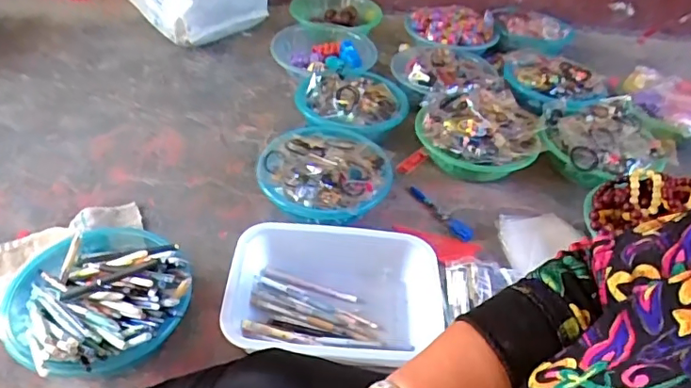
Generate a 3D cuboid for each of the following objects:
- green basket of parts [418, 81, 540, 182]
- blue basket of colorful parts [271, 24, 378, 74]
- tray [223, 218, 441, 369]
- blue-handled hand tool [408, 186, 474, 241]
[{"bbox_3d":[0.260,-0.118,1.040,0.235,0.110,0.238,24,45,18],"label":"green basket of parts"},{"bbox_3d":[-0.050,-0.329,1.255,0.237,0.077,0.233,9,42,1],"label":"blue basket of colorful parts"},{"bbox_3d":[-0.011,0.154,0.752,0.302,0.075,0.221,8,42,0],"label":"tray"},{"bbox_3d":[0.165,0.033,0.940,0.033,0.008,0.148,-27,52,-33],"label":"blue-handled hand tool"}]

